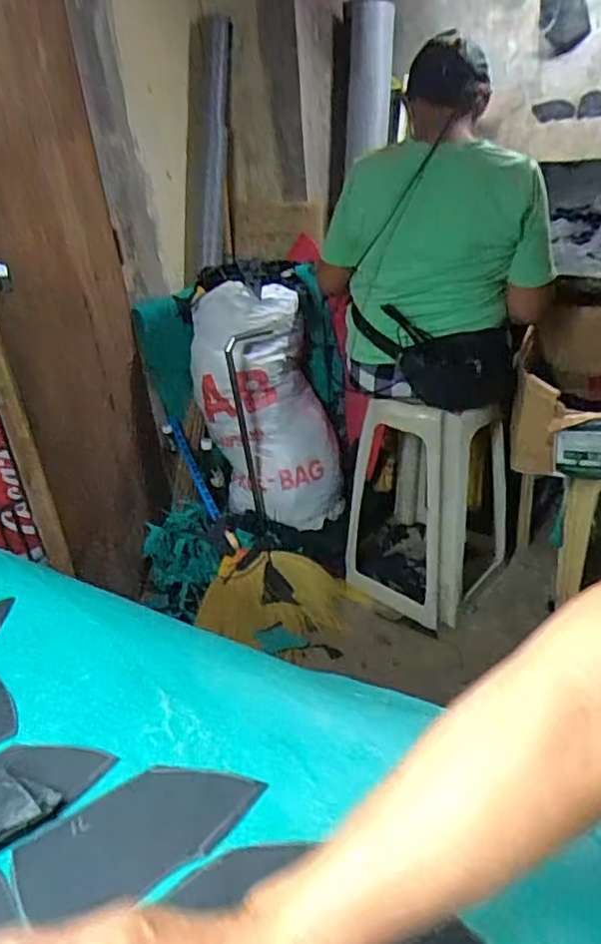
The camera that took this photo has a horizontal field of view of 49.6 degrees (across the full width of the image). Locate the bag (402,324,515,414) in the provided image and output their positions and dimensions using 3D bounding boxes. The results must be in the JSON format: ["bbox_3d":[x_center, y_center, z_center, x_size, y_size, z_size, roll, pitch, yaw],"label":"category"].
[{"bbox_3d":[0.332,-0.205,1.344,0.249,0.174,0.067,-6,31,-2],"label":"bag"}]

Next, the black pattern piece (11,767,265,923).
[{"bbox_3d":[-0.113,0.254,0.462,0.162,0.006,0.077,-22,42,-23],"label":"black pattern piece"}]

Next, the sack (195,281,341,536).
[{"bbox_3d":[-0.101,-0.185,1.884,0.291,0.714,0.289,-28,16,-37],"label":"sack"}]

